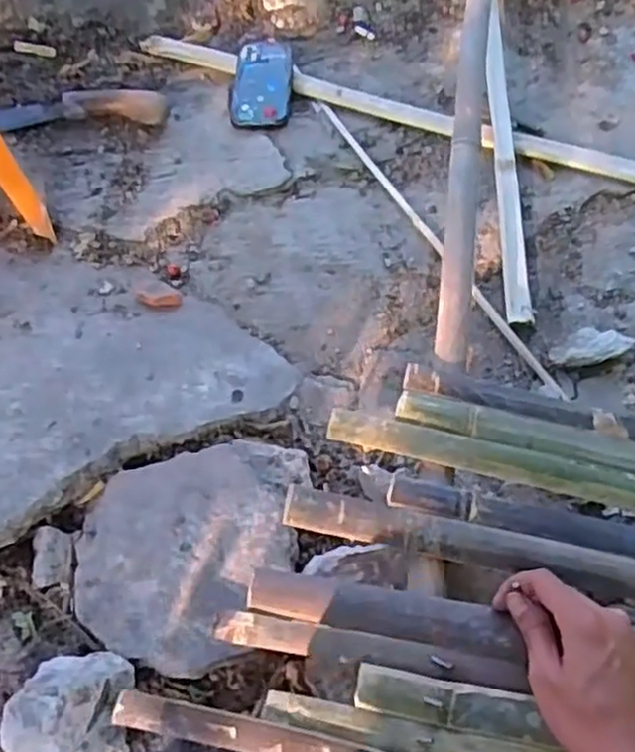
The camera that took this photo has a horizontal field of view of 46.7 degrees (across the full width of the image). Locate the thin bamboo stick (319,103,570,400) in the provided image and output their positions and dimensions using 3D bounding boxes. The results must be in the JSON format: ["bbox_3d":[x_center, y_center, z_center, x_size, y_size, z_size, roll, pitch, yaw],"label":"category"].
[{"bbox_3d":[0.134,-0.182,0.909,0.016,0.013,0.555,-21,57,-14],"label":"thin bamboo stick"}]

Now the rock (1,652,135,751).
[{"bbox_3d":[-0.184,0.264,0.553,0.089,0.049,0.107,2,59,2],"label":"rock"}]

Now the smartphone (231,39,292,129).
[{"bbox_3d":[-0.080,-0.427,1.060,0.084,0.015,0.160,1,66,0],"label":"smartphone"}]

